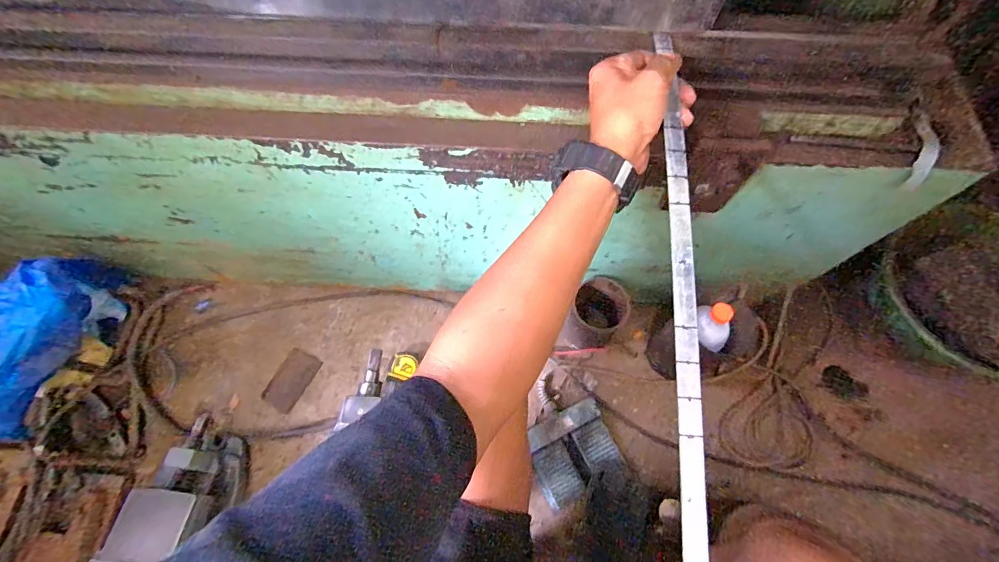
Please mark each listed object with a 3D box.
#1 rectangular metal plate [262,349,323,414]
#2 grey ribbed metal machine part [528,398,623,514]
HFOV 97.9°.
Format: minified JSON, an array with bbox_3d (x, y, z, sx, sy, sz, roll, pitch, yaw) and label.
[{"bbox_3d":[-0.429,0.204,0.900,0.072,0.008,0.119,28,70,11],"label":"rectangular metal plate"},{"bbox_3d":[0.138,0.325,0.822,0.159,0.031,0.146,-22,70,-9],"label":"grey ribbed metal machine part"}]

